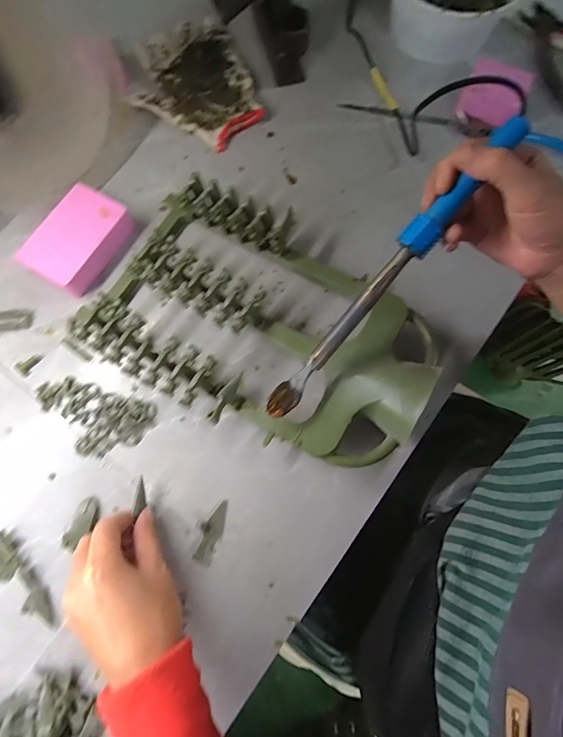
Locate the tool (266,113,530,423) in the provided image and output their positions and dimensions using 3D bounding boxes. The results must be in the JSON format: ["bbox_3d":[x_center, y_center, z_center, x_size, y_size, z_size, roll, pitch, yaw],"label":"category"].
[{"bbox_3d":[0.079,-0.068,0.318,0.023,0.018,0.281,42,107,9],"label":"tool"}]

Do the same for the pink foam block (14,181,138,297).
[{"bbox_3d":[-0.216,-0.136,0.437,0.076,0.033,0.110,26,75,5],"label":"pink foam block"}]

